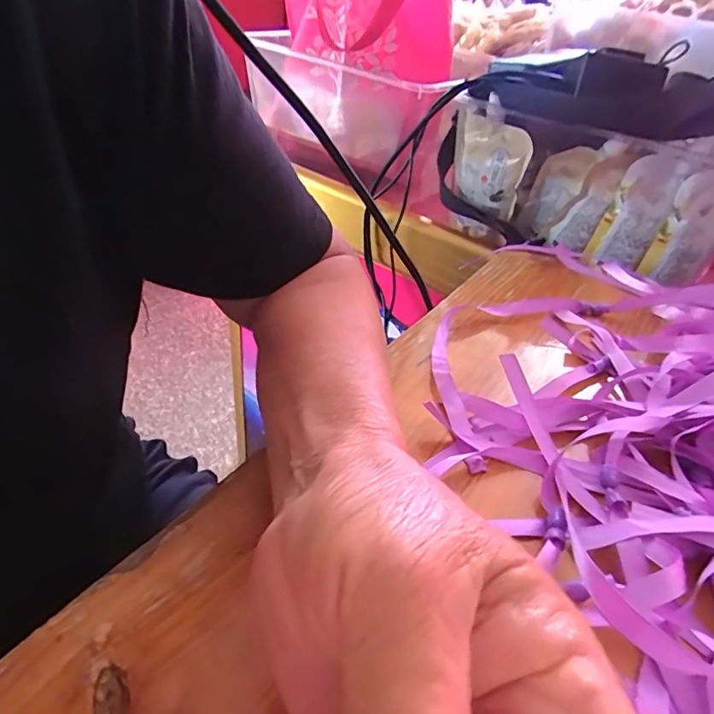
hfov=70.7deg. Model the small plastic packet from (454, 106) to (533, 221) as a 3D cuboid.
[{"bbox_3d":[0.134,-0.203,0.527,0.021,0.086,0.088,-25,56,-39],"label":"small plastic packet"}]

